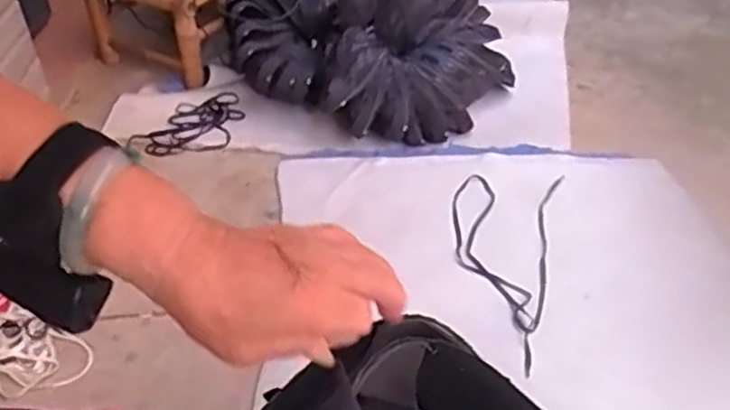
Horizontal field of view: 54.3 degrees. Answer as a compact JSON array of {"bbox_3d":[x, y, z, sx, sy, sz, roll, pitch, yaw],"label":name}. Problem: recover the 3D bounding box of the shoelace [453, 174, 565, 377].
[{"bbox_3d":[0.222,0.092,1.235,0.192,0.021,0.475,8,39,15],"label":"shoelace"}]

